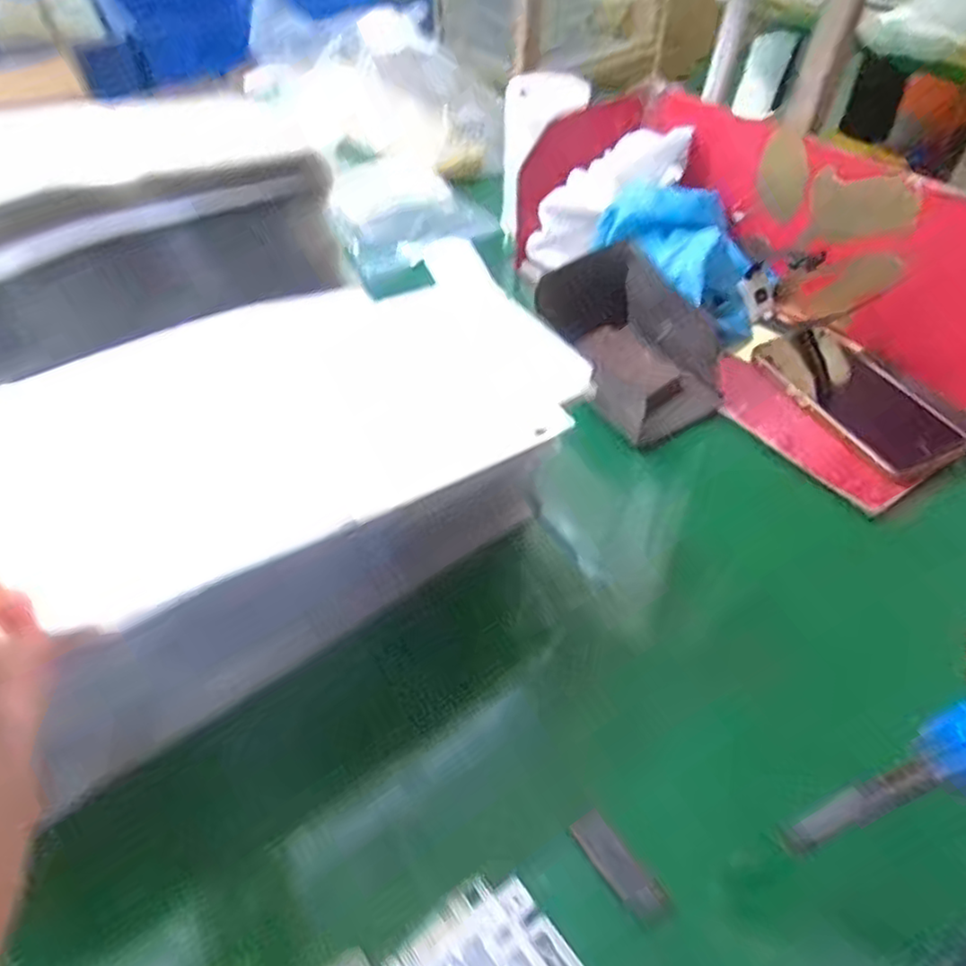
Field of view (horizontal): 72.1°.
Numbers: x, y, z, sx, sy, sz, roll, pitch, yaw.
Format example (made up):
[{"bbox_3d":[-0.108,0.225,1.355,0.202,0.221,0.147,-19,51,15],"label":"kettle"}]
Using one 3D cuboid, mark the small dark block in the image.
[{"bbox_3d":[0.067,0.189,0.331,0.017,0.006,0.051,-30,56,-25],"label":"small dark block"}]

